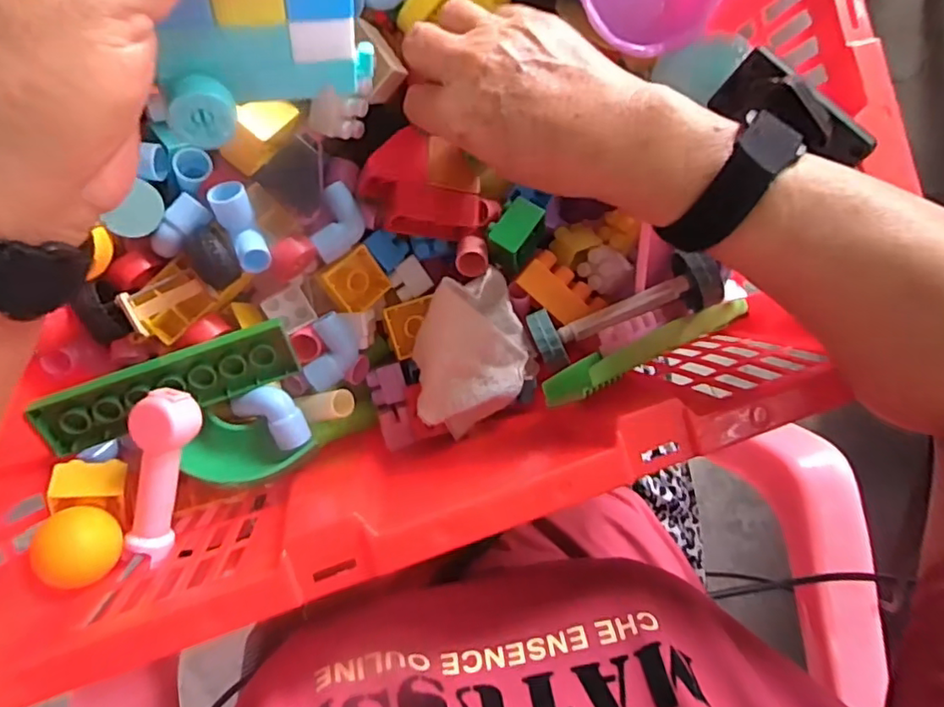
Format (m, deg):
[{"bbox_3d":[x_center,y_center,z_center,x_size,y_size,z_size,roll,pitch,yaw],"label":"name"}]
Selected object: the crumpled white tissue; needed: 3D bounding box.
[{"bbox_3d":[0.000,0.000,0.340,0.067,0.041,0.092,0,91,-9],"label":"crumpled white tissue"}]

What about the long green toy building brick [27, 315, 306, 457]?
[{"bbox_3d":[-0.155,0.017,0.308,0.125,0.016,0.032,-19,94,-9],"label":"long green toy building brick"}]

